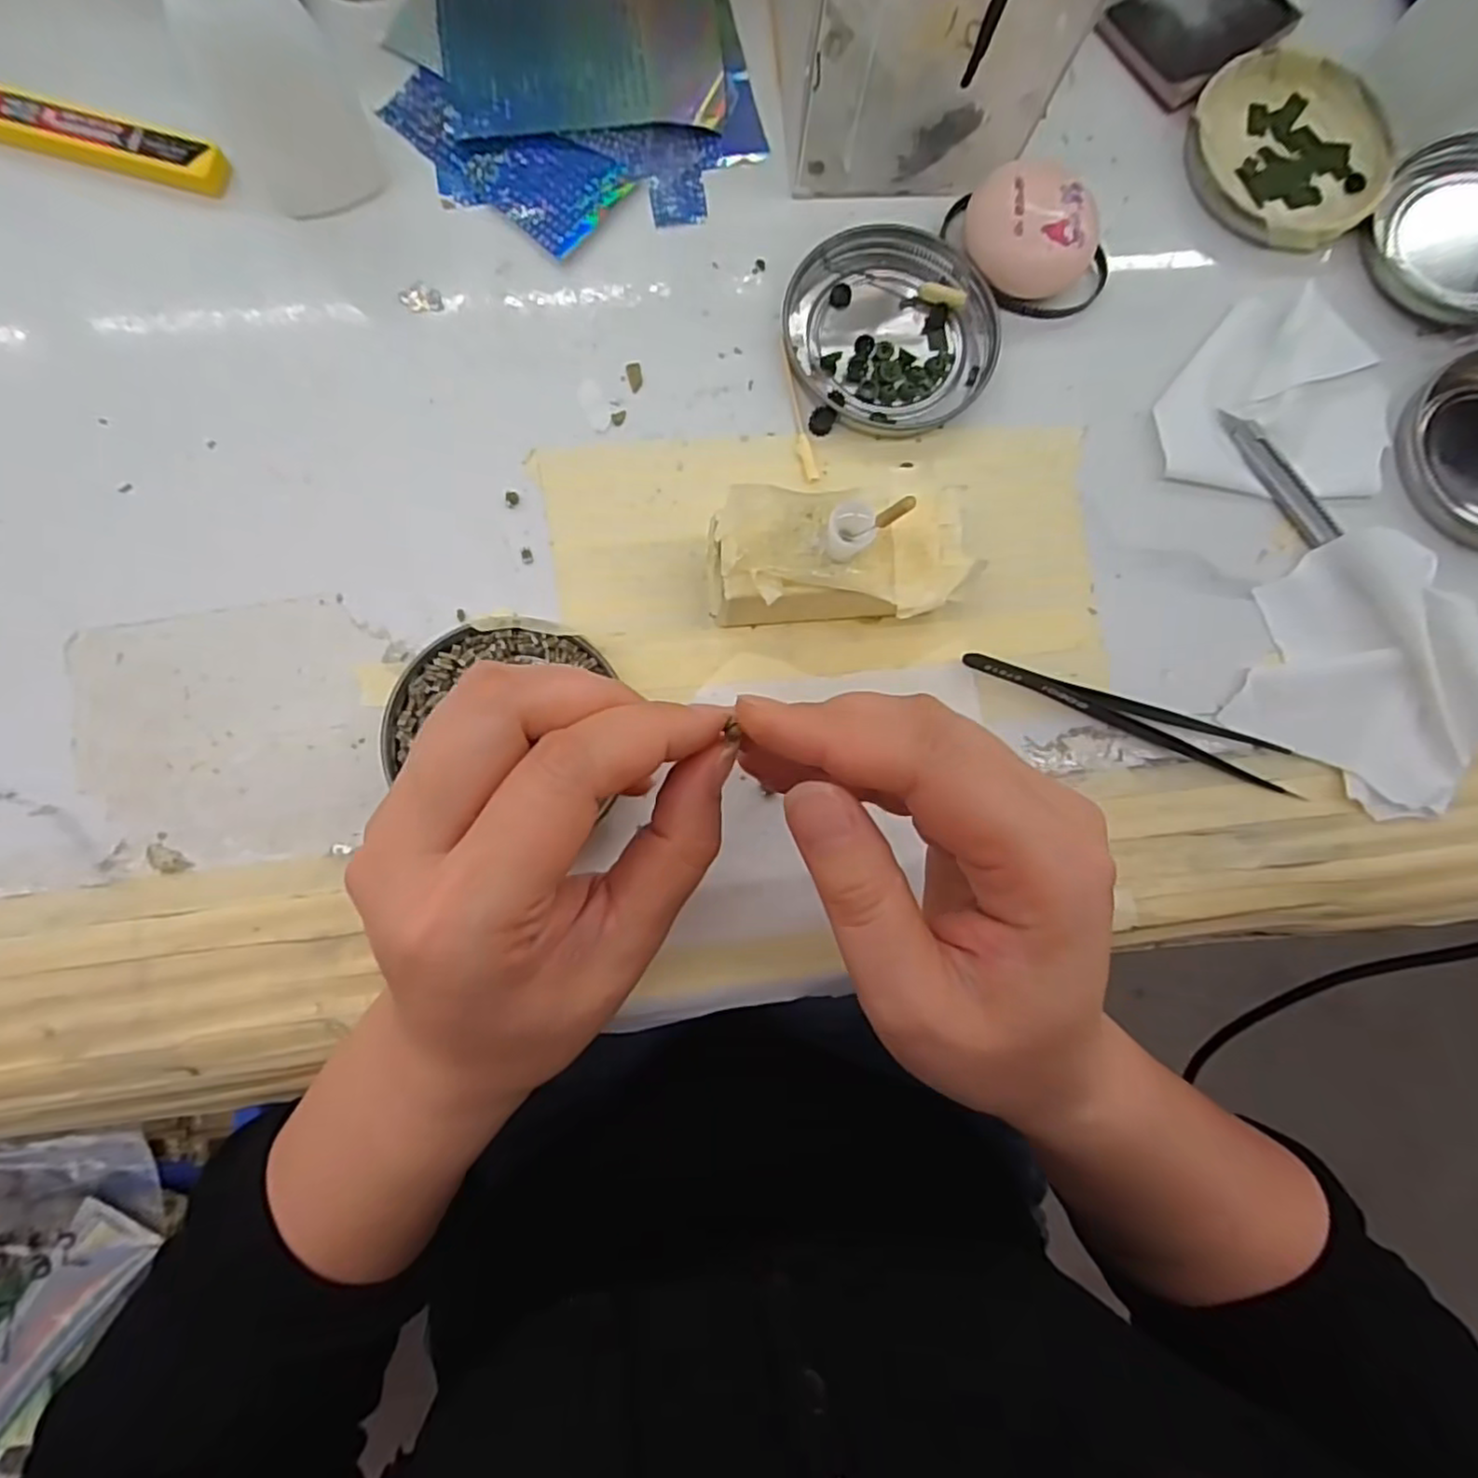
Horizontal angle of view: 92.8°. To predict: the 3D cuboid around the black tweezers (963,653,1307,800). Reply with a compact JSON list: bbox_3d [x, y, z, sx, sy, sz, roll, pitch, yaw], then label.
[{"bbox_3d":[0.140,-0.011,0.252,0.121,0.007,0.017,22,83,-1],"label":"black tweezers"}]

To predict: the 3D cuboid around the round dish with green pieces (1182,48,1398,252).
[{"bbox_3d":[0.219,-0.235,0.281,0.074,0.009,0.079,0,84,-3],"label":"round dish with green pieces"}]

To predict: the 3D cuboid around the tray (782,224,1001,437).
[{"bbox_3d":[0.057,-0.153,0.263,0.074,0.009,0.077,-27,86,-6],"label":"tray"}]

